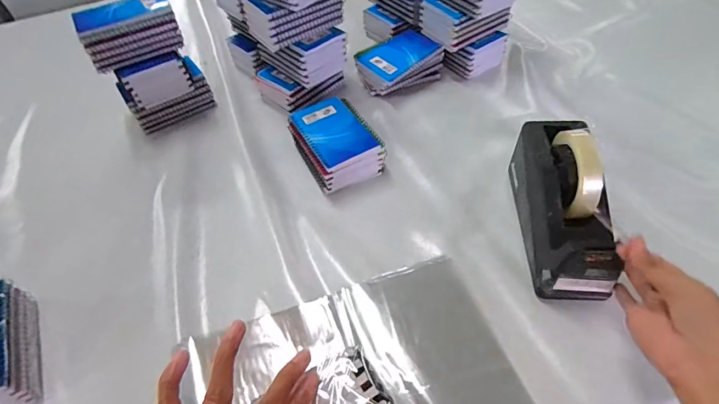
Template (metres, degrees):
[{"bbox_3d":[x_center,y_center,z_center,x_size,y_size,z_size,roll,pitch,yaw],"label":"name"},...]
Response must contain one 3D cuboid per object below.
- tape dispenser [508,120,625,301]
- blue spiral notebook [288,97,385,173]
[{"bbox_3d":[0.234,-0.005,0.450,0.071,0.122,0.203,2,50,5],"label":"tape dispenser"},{"bbox_3d":[-0.035,-0.103,0.571,0.091,0.011,0.135,-27,54,-16],"label":"blue spiral notebook"}]

